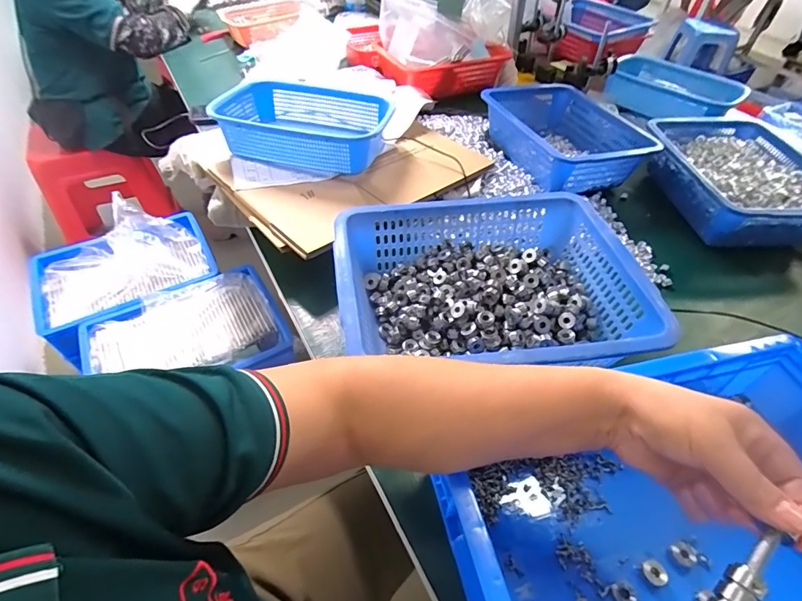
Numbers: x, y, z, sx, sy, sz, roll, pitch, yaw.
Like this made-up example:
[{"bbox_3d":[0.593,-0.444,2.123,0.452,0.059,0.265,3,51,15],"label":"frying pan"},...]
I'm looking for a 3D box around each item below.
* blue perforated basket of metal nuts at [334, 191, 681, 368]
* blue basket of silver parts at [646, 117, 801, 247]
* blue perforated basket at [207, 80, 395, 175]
[{"bbox_3d":[0.102,-0.013,0.544,0.359,0.095,0.266,-2,48,-5],"label":"blue perforated basket of metal nuts"},{"bbox_3d":[0.590,-0.215,0.758,0.234,0.087,0.306,-4,48,-6],"label":"blue basket of silver parts"},{"bbox_3d":[-0.171,-0.315,0.763,0.295,0.079,0.210,9,48,6],"label":"blue perforated basket"}]

